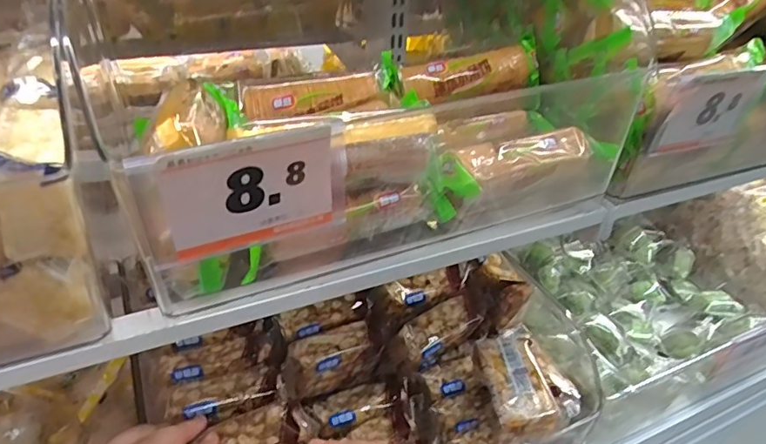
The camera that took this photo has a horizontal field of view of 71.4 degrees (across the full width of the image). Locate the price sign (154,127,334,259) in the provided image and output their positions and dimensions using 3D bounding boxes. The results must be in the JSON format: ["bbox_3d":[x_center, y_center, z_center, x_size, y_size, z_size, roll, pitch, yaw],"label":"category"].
[{"bbox_3d":[-0.062,-0.014,0.258,0.083,0.060,0.005,-11,37,-25],"label":"price sign"}]

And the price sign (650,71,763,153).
[{"bbox_3d":[0.252,-0.084,0.413,0.107,0.055,0.009,-13,38,-27],"label":"price sign"}]

